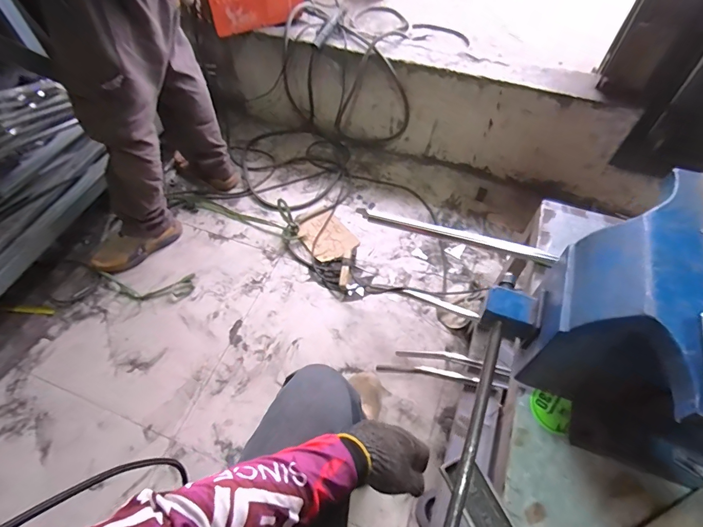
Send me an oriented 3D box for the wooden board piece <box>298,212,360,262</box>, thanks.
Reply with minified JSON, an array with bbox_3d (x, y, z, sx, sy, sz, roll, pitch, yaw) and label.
[{"bbox_3d":[-0.081,-0.091,1.333,0.157,0.030,0.192,-34,64,-25],"label":"wooden board piece"}]

